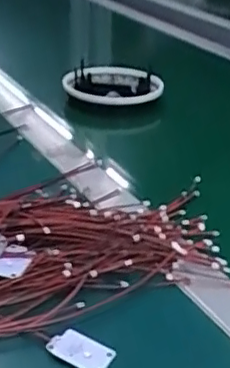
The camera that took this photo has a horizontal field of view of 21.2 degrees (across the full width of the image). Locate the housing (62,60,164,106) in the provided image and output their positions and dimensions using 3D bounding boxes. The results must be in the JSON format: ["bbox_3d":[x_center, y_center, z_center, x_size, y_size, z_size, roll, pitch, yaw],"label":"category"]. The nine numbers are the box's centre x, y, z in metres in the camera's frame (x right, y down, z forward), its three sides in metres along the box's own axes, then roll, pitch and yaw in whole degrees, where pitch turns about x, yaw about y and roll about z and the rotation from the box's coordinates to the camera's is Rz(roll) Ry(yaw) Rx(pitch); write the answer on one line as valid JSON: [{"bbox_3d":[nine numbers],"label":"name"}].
[{"bbox_3d":[-0.010,-0.136,0.831,0.133,0.029,0.136,0,28,0],"label":"housing"}]

